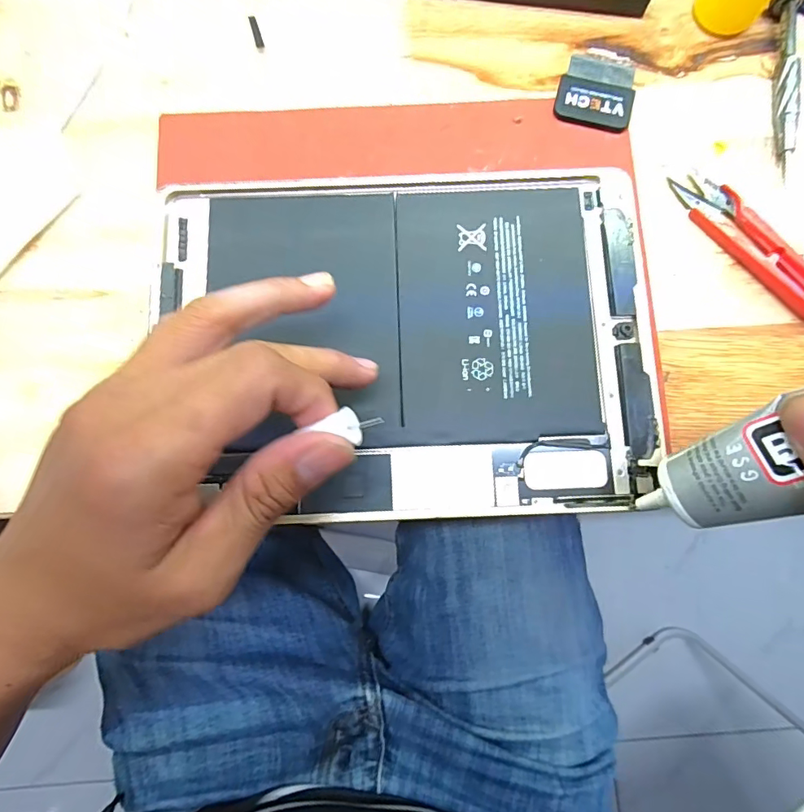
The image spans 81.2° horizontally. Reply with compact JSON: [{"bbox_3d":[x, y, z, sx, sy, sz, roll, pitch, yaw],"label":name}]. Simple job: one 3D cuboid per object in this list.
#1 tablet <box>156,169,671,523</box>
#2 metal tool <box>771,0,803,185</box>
[{"bbox_3d":[0.004,-0.033,0.223,0.227,0.011,0.168,-3,79,-1],"label":"tablet"},{"bbox_3d":[0.205,-0.177,0.252,0.013,0.012,0.116,10,79,2],"label":"metal tool"}]

